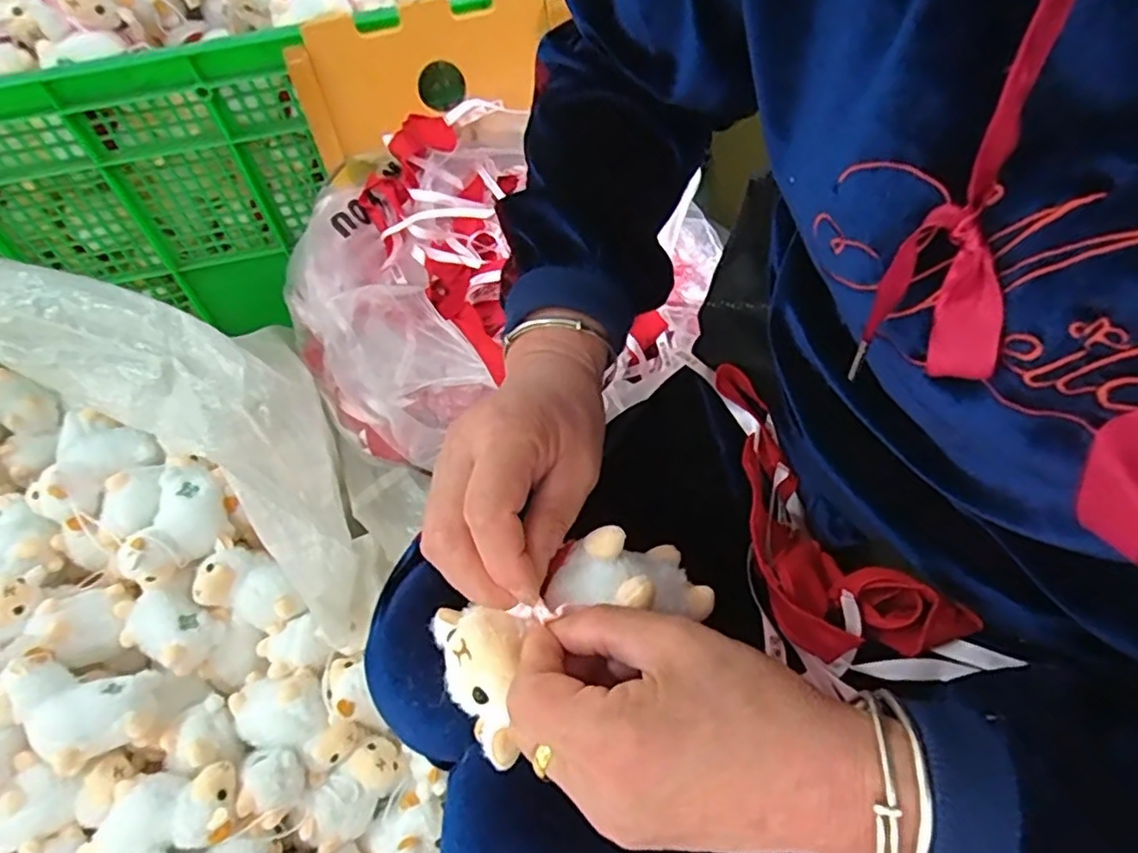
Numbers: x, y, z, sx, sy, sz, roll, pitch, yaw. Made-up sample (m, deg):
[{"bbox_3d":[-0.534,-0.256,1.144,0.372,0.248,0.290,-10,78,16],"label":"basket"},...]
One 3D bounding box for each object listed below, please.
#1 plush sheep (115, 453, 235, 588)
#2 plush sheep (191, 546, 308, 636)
[{"bbox_3d":[-0.389,0.102,0.640,0.069,0.053,0.111,13,54,16],"label":"plush sheep"},{"bbox_3d":[-0.323,0.162,0.657,0.096,0.057,0.060,36,80,-15],"label":"plush sheep"}]

